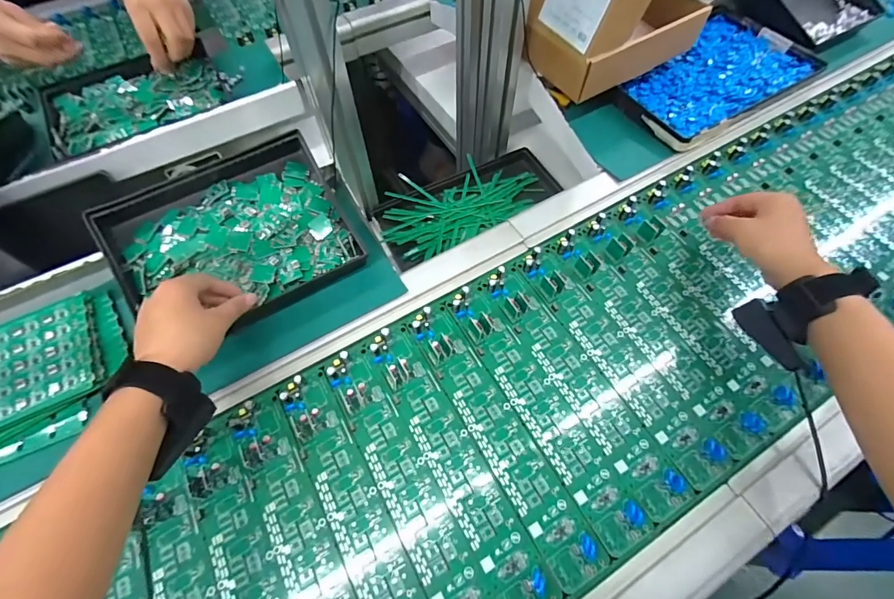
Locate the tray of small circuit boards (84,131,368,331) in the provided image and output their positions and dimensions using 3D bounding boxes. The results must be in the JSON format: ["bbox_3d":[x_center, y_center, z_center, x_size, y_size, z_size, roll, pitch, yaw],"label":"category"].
[{"bbox_3d":[-0.221,-0.066,0.416,0.221,0.041,0.172,-29,70,-13],"label":"tray of small circuit boards"}]

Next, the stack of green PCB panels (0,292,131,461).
[{"bbox_3d":[-0.415,0.078,0.376,0.190,0.025,0.126,-30,68,-8],"label":"stack of green PCB panels"}]

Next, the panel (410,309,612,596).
[{"bbox_3d":[0.046,0.122,0.373,0.048,0.014,0.265,-31,68,-8],"label":"panel"}]

